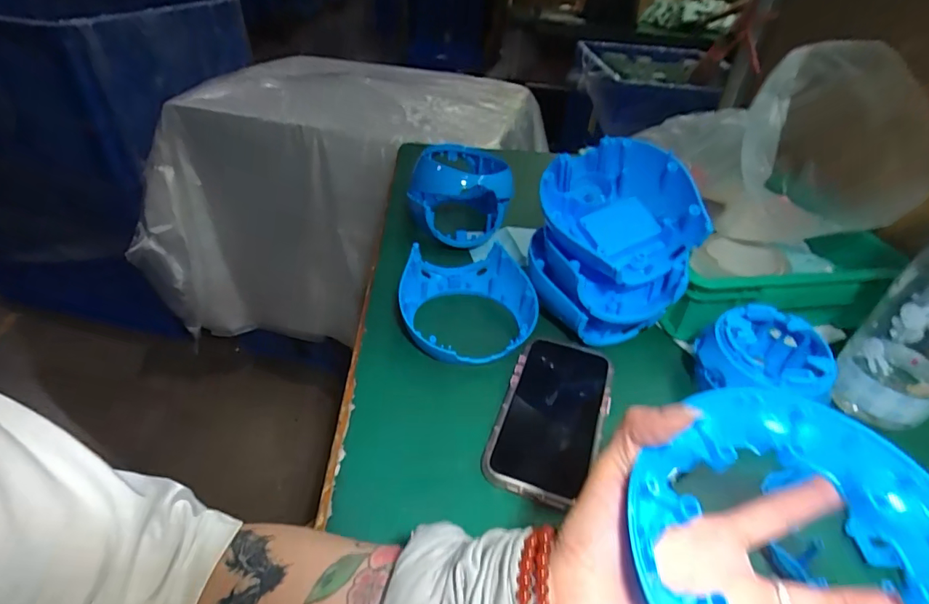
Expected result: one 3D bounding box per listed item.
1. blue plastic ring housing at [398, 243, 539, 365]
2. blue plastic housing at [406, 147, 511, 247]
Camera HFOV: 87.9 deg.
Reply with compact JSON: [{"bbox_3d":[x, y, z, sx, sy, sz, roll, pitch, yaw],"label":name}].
[{"bbox_3d":[0.005,-0.004,0.480,0.133,0.046,0.150,7,37,2],"label":"blue plastic ring housing"},{"bbox_3d":[-0.008,-0.141,0.632,0.126,0.084,0.139,2,38,-4],"label":"blue plastic housing"}]

